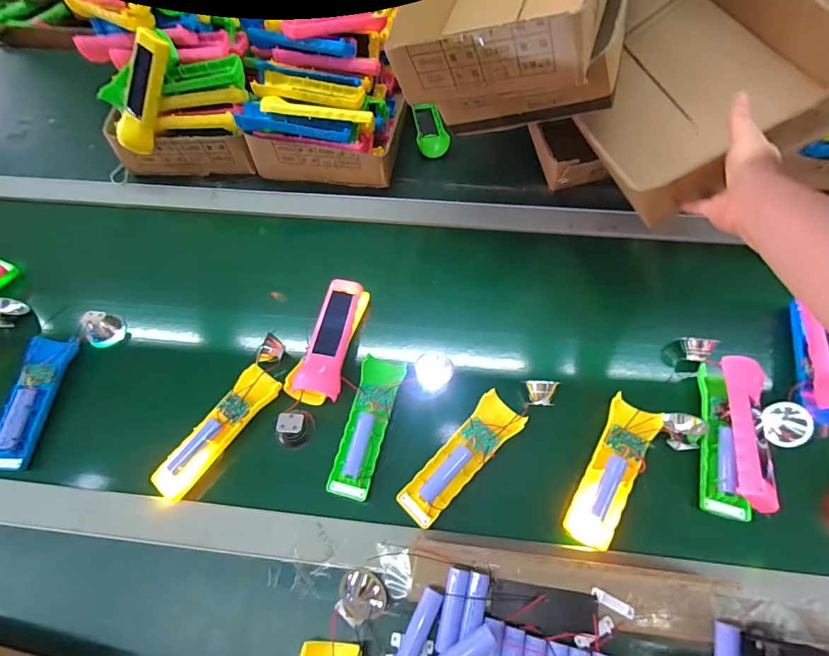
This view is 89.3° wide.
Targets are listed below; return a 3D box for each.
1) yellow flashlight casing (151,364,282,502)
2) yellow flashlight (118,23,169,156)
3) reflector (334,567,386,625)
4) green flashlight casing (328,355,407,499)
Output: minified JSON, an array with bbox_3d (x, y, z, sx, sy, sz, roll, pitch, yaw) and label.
[{"bbox_3d":[-0.213,0.112,0.458,0.047,0.029,0.155,30,66,19],"label":"yellow flashlight casing"},{"bbox_3d":[-0.372,-0.318,0.571,0.042,0.039,0.158,39,116,20],"label":"yellow flashlight"},{"bbox_3d":[-0.046,0.241,0.375,0.040,0.034,0.040,-1,60,2],"label":"reflector"},{"bbox_3d":[-0.051,0.105,0.456,0.046,0.019,0.150,11,61,9],"label":"green flashlight casing"}]

